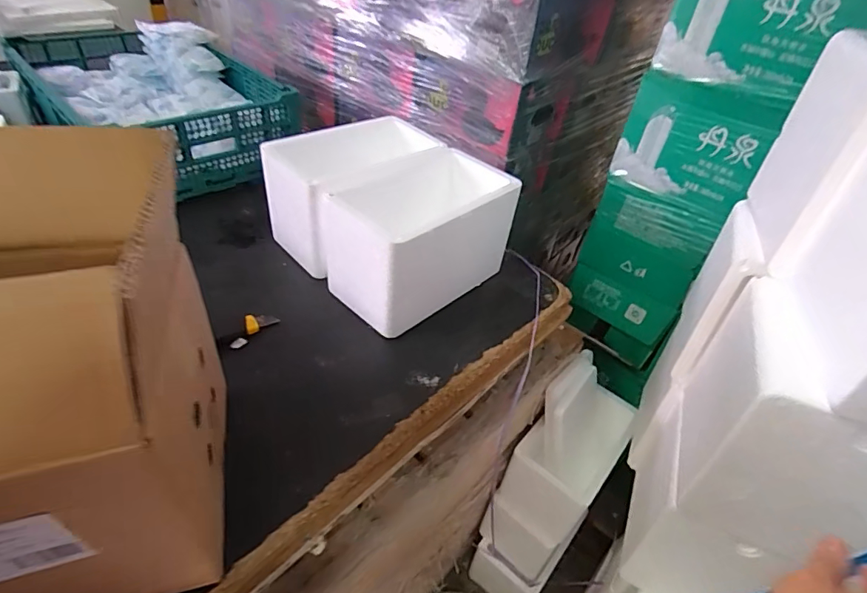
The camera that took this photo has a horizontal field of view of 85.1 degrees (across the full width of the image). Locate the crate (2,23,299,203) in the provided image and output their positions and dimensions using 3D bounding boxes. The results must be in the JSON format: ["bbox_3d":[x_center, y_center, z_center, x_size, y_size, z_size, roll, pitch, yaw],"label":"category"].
[{"bbox_3d":[-0.653,-0.462,1.095,0.421,0.168,0.649,-27,51,-34],"label":"crate"}]

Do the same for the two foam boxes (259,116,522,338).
[{"bbox_3d":[-0.081,-0.143,0.812,0.342,0.171,0.279,34,47,29],"label":"two foam boxes"}]

